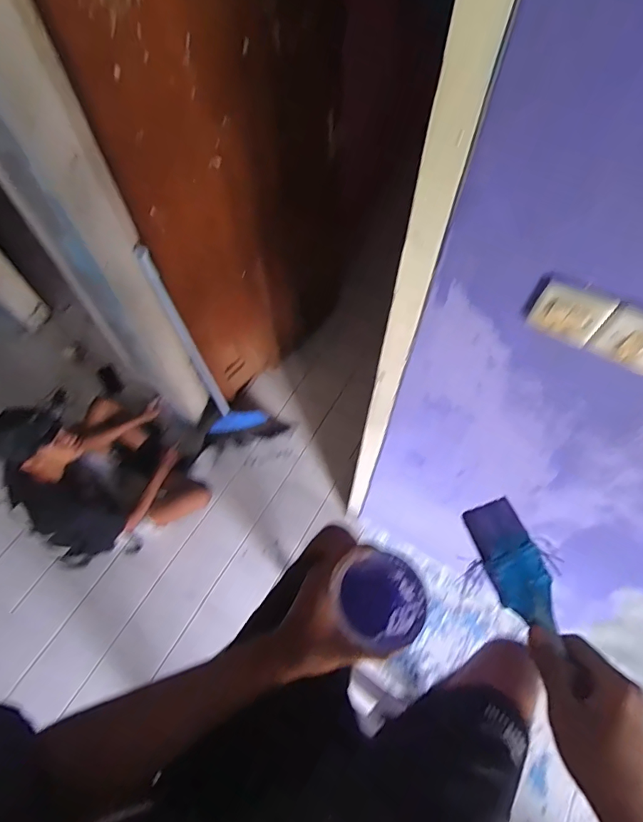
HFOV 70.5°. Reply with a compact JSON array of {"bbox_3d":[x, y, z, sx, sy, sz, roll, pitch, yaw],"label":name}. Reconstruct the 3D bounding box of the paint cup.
[{"bbox_3d":[0.056,0.188,0.453,0.085,0.083,0.079,0,63,0],"label":"paint cup"}]

